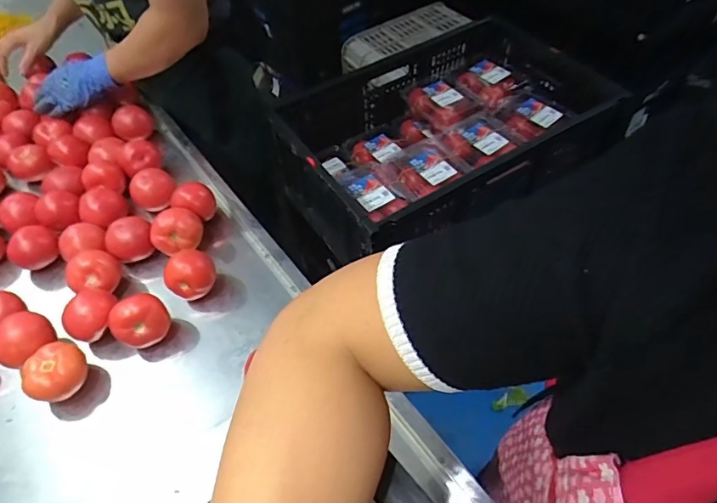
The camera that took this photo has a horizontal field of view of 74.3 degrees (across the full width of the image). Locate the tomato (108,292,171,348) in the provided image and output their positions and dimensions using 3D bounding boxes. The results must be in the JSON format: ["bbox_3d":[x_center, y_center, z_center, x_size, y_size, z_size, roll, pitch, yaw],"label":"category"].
[{"bbox_3d":[-0.280,0.096,0.615,0.052,0.069,0.065,36,64,27],"label":"tomato"}]

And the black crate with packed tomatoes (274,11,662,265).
[{"bbox_3d":[0.162,-0.241,0.968,0.585,0.179,0.408,-25,55,-14],"label":"black crate with packed tomatoes"}]

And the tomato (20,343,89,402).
[{"bbox_3d":[-0.370,0.154,0.587,0.062,0.054,0.069,26,59,23],"label":"tomato"}]

